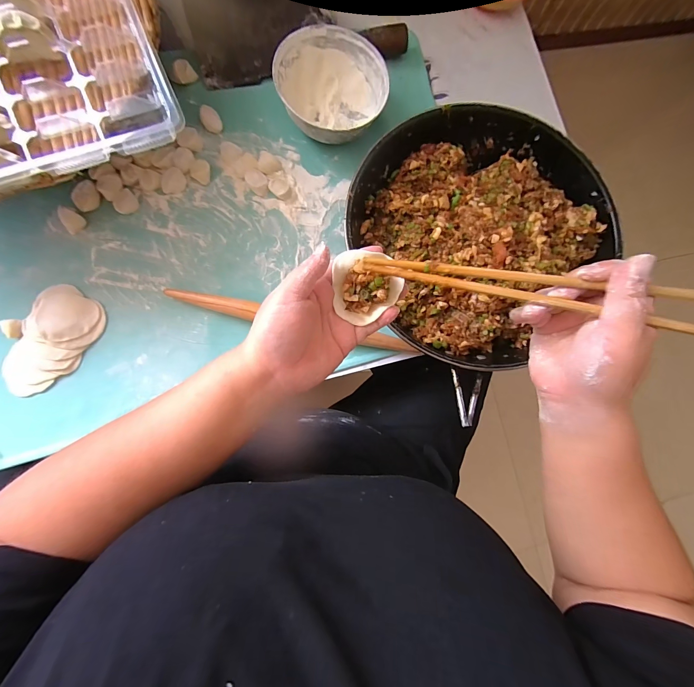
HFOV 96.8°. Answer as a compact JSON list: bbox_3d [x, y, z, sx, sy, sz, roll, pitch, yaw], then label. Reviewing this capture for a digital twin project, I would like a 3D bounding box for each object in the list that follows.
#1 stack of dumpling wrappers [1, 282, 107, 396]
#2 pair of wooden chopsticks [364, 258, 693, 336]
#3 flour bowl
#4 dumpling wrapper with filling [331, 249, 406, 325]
[{"bbox_3d":[-0.352,-0.002,0.360,0.075,0.021,0.132,29,81,-3],"label":"stack of dumpling wrappers"},{"bbox_3d":[0.143,-0.038,0.219,0.261,0.006,0.030,11,83,9],"label":"pair of wooden chopsticks"},{"bbox_3d":[-0.022,-0.341,0.415,0.142,0.049,0.141,1,84,-7],"label":"flour bowl"},{"bbox_3d":[0.018,-0.048,0.258,0.055,0.018,0.055,-6,85,-8],"label":"dumpling wrapper with filling"}]

